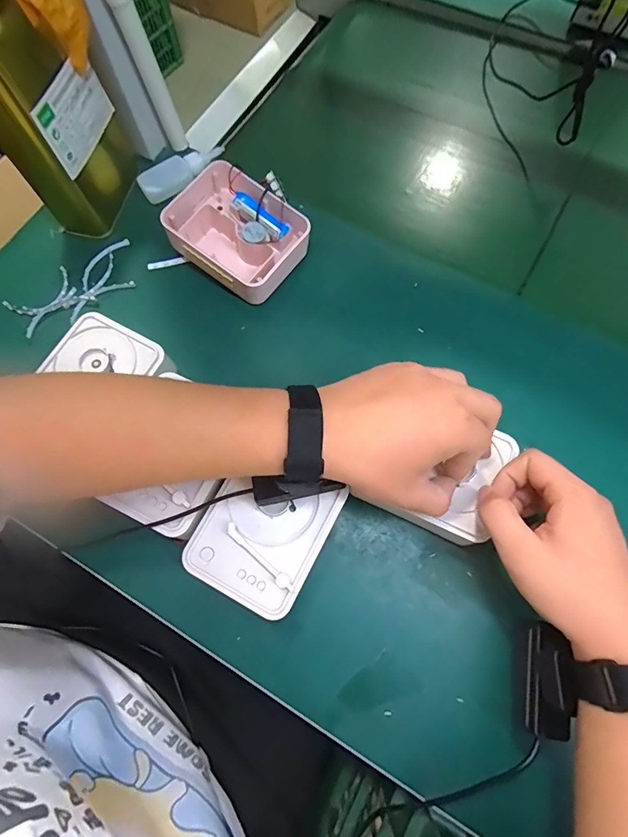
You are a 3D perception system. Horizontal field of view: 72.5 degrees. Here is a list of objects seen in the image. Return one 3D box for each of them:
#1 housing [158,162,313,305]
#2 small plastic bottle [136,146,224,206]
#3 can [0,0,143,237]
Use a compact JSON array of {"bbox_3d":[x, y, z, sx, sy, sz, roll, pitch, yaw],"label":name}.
[{"bbox_3d":[-0.079,-0.192,0.452,0.128,0.054,0.104,34,76,12],"label":"housing"},{"bbox_3d":[-0.154,-0.288,0.500,0.101,0.021,0.036,-28,73,-8],"label":"small plastic bottle"},{"bbox_3d":[-0.254,-0.295,0.394,0.073,0.235,0.114,9,72,5],"label":"can"}]

